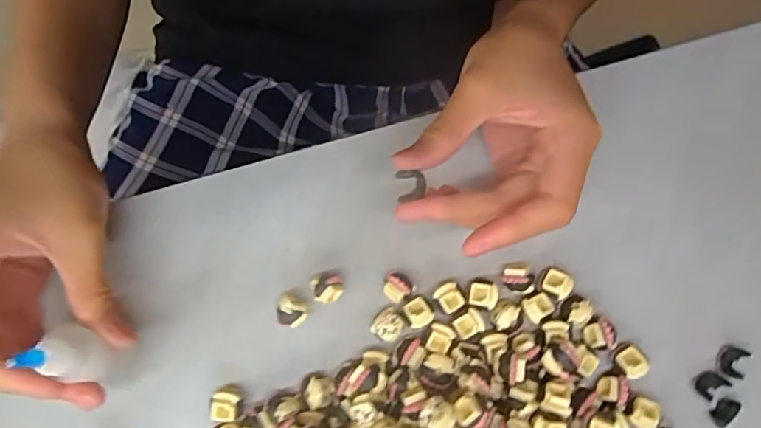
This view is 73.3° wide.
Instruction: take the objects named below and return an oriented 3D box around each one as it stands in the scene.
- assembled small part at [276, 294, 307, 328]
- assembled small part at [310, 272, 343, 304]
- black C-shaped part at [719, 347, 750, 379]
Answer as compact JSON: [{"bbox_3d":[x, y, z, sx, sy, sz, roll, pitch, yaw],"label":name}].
[{"bbox_3d":[-0.046,0.052,0.269,0.016,0.017,0.015,0,78,0],"label":"assembled small part"},{"bbox_3d":[-0.027,0.040,0.271,0.016,0.017,0.015,0,78,0],"label":"assembled small part"},{"bbox_3d":[0.180,0.075,0.261,0.008,0.009,0.015,34,80,7],"label":"black C-shaped part"}]

